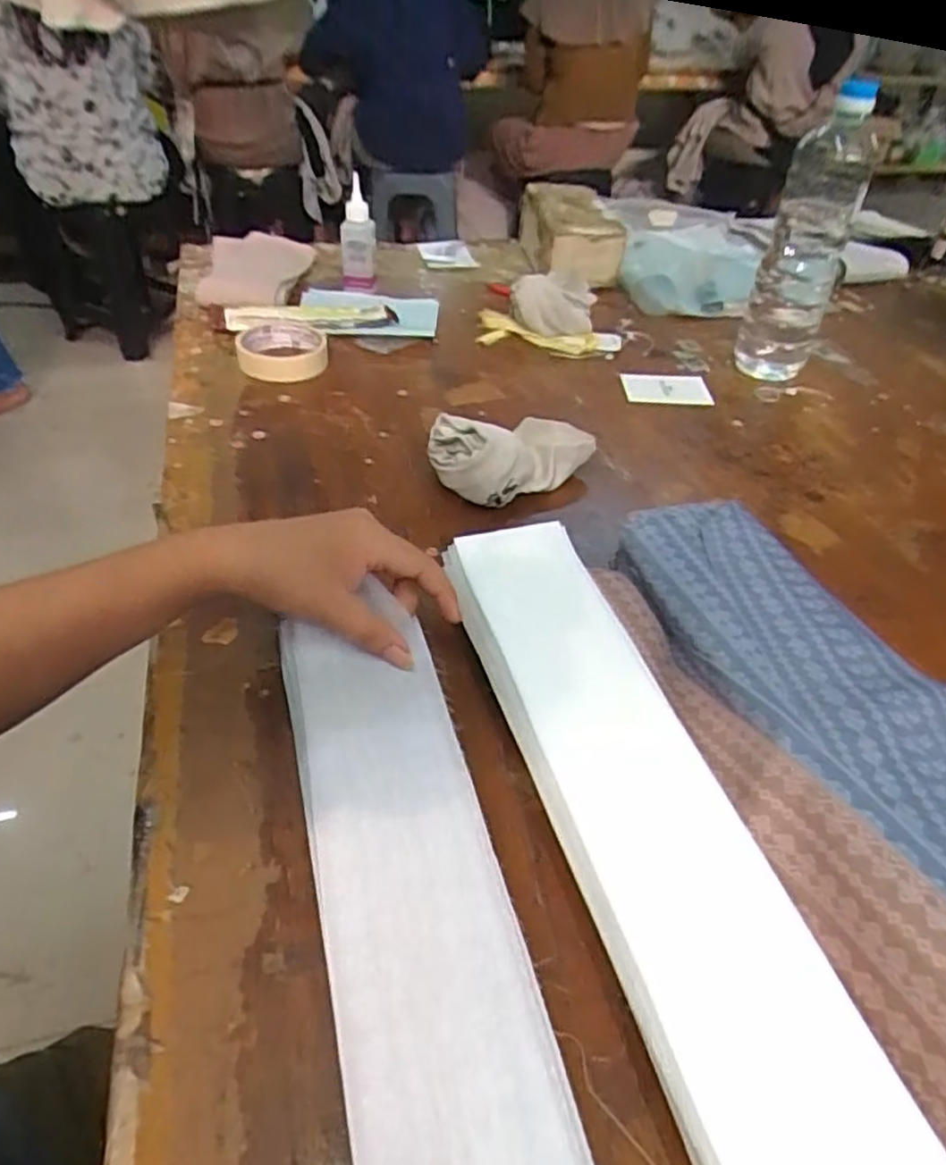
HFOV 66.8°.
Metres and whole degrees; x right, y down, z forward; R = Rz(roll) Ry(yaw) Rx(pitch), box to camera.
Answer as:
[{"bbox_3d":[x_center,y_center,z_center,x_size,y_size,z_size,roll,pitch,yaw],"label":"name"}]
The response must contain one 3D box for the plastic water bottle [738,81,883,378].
[{"bbox_3d":[0.326,-0.327,0.706,0.073,0.272,0.070,18,45,16],"label":"plastic water bottle"}]

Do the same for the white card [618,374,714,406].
[{"bbox_3d":[0.207,-0.208,0.772,0.090,0.006,0.066,1,47,-6],"label":"white card"}]

